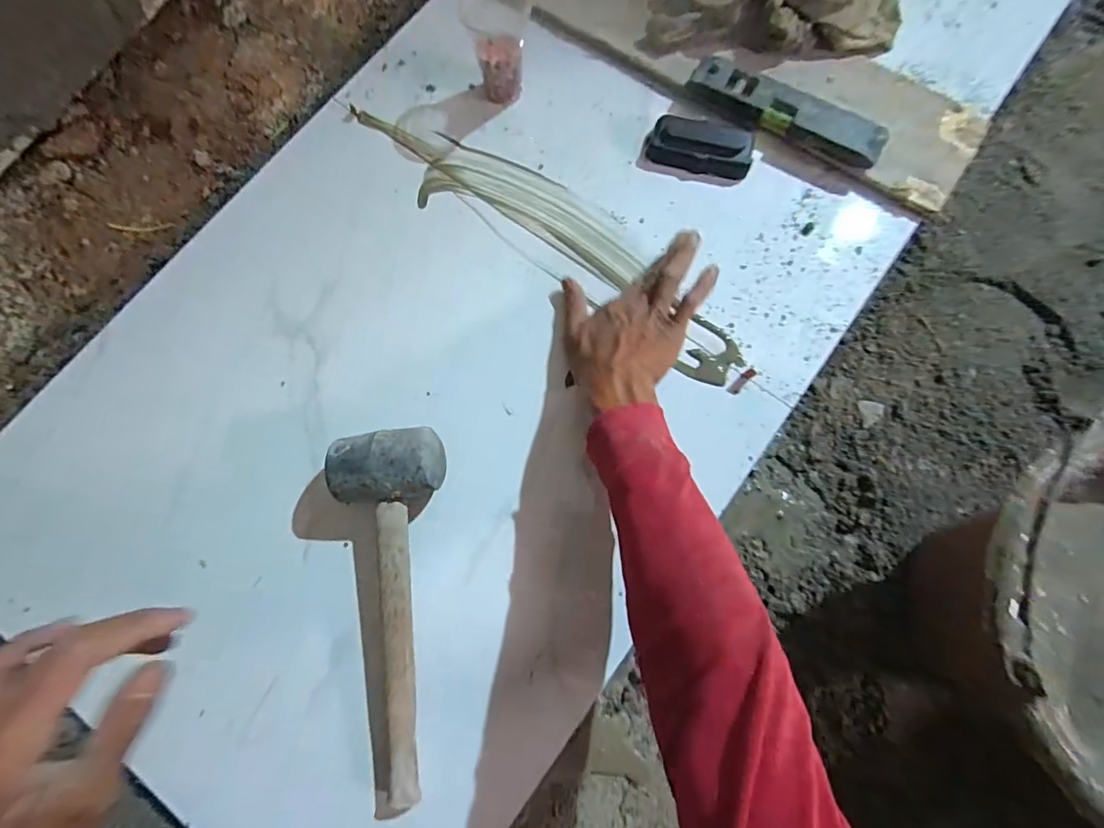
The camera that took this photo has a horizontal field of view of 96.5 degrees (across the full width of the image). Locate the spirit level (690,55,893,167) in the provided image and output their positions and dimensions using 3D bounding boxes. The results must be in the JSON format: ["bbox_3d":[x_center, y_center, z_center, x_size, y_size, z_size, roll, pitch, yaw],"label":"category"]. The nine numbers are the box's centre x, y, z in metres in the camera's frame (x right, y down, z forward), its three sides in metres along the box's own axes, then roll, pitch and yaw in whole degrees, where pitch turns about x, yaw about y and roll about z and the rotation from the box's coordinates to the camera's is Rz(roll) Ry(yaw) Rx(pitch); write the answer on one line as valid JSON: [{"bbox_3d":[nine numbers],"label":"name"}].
[{"bbox_3d":[0.243,-0.316,0.516,0.206,0.027,0.044,31,80,6],"label":"spirit level"}]

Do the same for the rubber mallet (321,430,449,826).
[{"bbox_3d":[-0.147,0.163,0.410,0.096,0.065,0.308,3,78,1],"label":"rubber mallet"}]

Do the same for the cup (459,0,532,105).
[{"bbox_3d":[-0.055,-0.388,0.515,0.064,0.090,0.073,-4,78,-1],"label":"cup"}]

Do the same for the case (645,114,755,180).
[{"bbox_3d":[0.157,-0.284,0.521,0.108,0.022,0.055,11,78,2],"label":"case"}]

